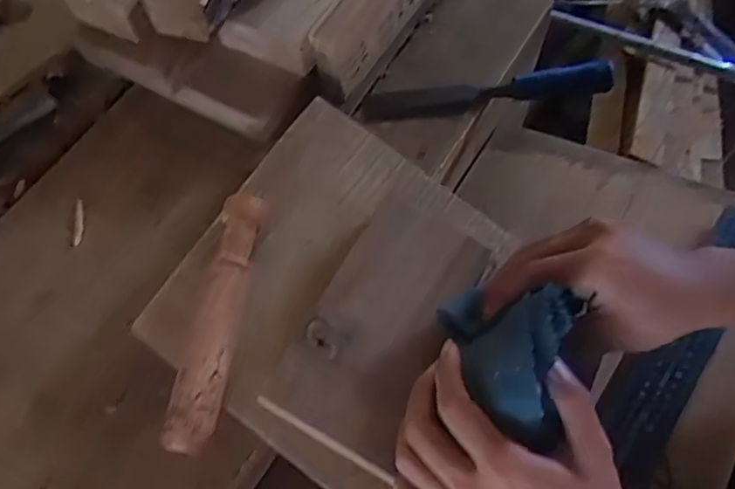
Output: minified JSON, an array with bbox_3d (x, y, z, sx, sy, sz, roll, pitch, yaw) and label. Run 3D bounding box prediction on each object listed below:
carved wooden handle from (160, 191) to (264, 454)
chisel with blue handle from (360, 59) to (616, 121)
[{"bbox_3d":[-0.100,0.048,0.428,0.029,0.030,0.171,7,64,6],"label":"carved wooden handle"},{"bbox_3d":[0.105,-0.137,0.555,0.219,0.031,0.023,-6,63,0],"label":"chisel with blue handle"}]

